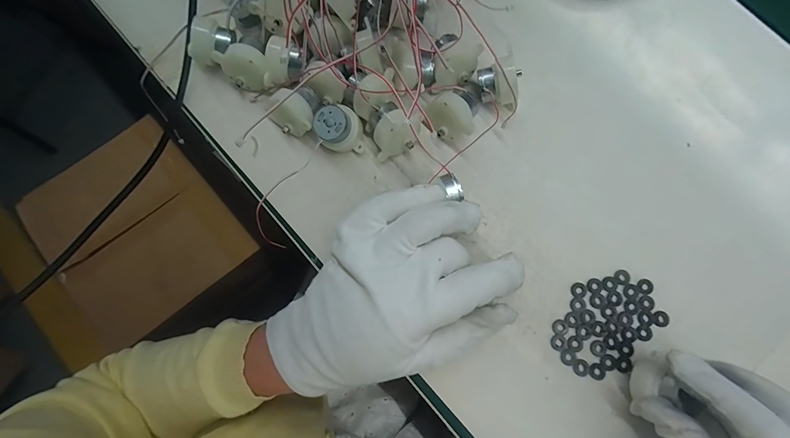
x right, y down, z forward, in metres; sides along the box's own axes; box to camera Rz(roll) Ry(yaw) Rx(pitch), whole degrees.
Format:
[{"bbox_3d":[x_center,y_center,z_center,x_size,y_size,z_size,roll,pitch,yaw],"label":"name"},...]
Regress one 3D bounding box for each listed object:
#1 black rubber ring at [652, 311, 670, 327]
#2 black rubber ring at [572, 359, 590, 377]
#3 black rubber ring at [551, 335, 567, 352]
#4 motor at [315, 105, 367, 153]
[{"bbox_3d":[0.183,0.068,0.240,0.011,0.004,0.010,0,80,0],"label":"black rubber ring"},{"bbox_3d":[0.125,0.100,0.235,0.011,0.004,0.011,0,80,0],"label":"black rubber ring"},{"bbox_3d":[0.112,0.084,0.238,0.011,0.004,0.010,0,80,0],"label":"black rubber ring"},{"bbox_3d":[-0.039,-0.063,0.250,0.030,0.027,0.026,-9,80,-1],"label":"motor"}]

